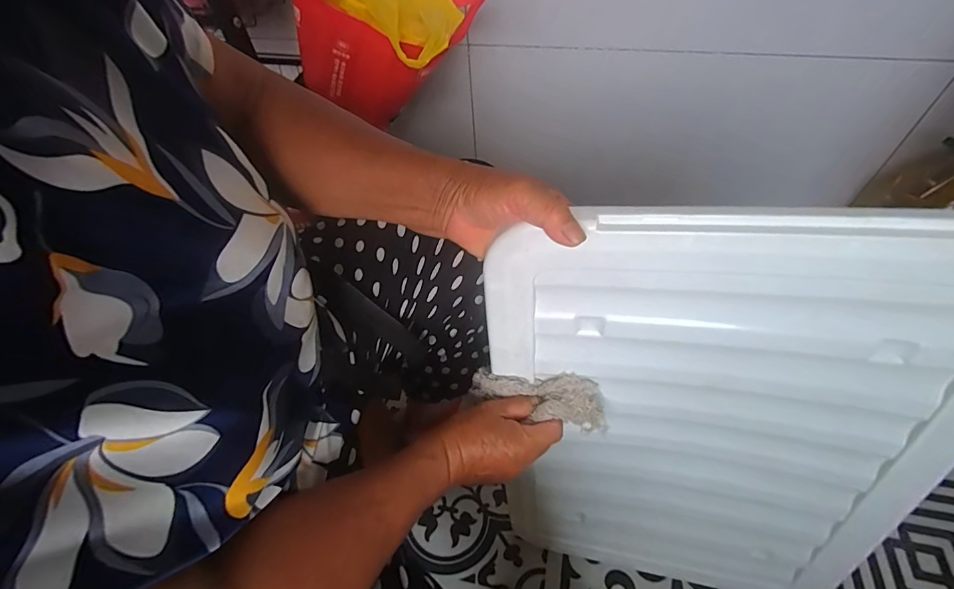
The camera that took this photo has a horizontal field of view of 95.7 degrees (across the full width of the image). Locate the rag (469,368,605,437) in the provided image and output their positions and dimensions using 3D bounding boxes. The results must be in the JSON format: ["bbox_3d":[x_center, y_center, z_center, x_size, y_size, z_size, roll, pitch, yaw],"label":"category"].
[{"bbox_3d":[0.059,0.100,0.427,0.134,0.039,0.045,12,54,15],"label":"rag"}]

